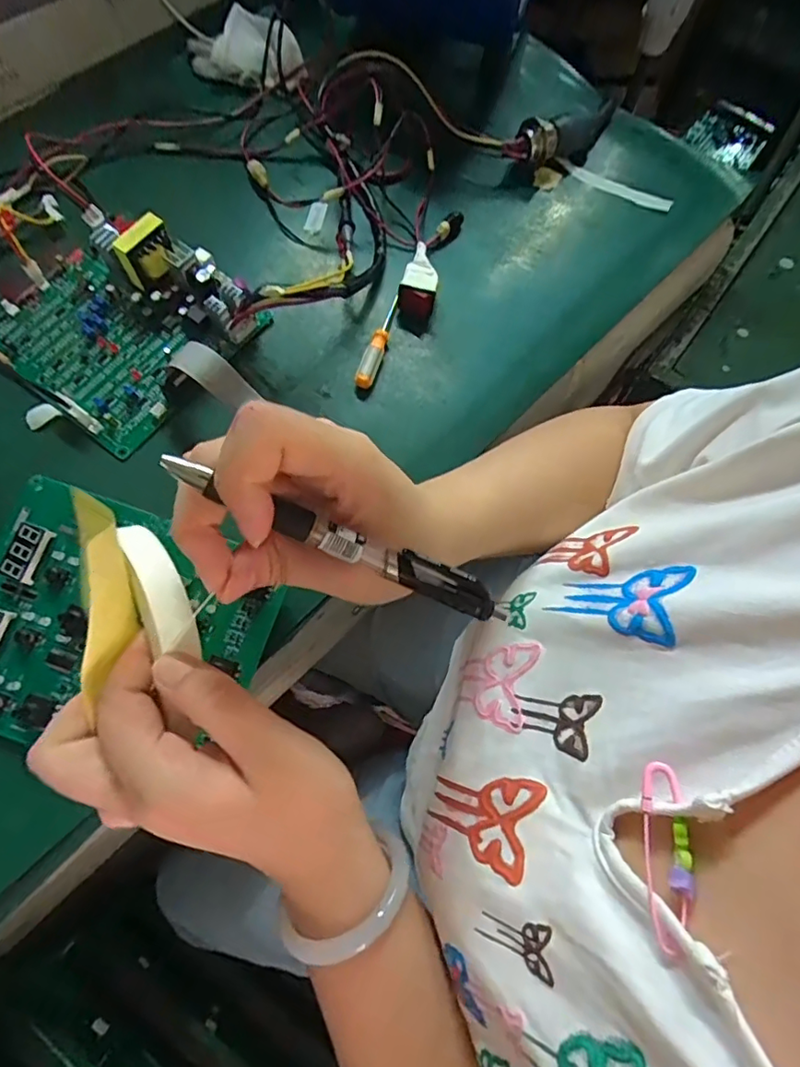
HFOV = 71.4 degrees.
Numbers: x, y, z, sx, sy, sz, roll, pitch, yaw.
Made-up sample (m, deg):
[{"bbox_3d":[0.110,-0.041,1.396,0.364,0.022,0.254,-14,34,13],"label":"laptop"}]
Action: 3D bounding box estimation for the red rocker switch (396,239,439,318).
[{"bbox_3d":[0.019,-0.222,0.484,0.031,0.021,0.065,14,70,3],"label":"red rocker switch"}]

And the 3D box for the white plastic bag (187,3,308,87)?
[{"bbox_3d":[-0.156,-0.487,0.560,0.114,0.037,0.060,-6,71,-3],"label":"white plastic bag"}]

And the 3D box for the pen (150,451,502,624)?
[{"bbox_3d":[-0.016,0.005,0.210,0.143,0.009,0.012,25,70,-22],"label":"pen"}]

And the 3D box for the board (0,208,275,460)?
[{"bbox_3d":[-0.234,-0.183,0.453,0.186,0.048,0.178,38,73,11],"label":"board"}]

